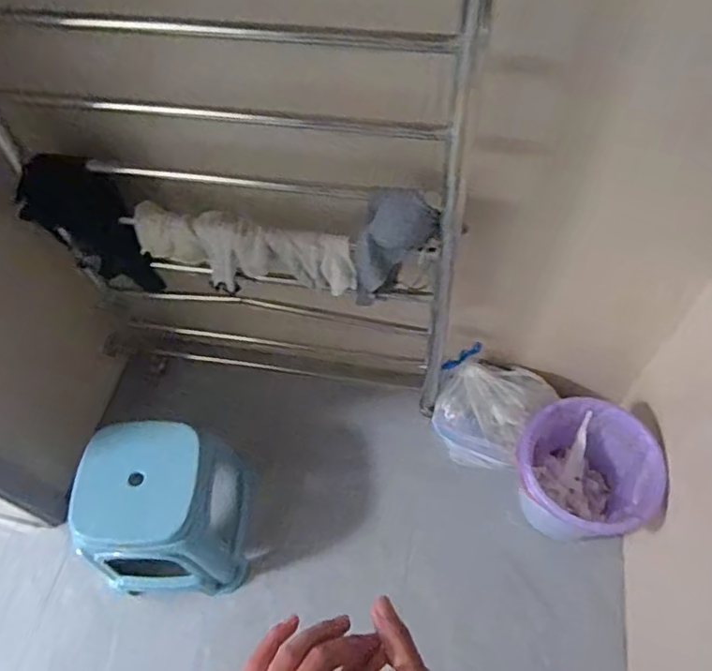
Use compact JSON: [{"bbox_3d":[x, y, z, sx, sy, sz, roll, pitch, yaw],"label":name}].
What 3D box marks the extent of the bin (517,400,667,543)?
[{"bbox_3d":[0.476,0.299,1.278,0.261,0.272,0.250,-1,59,2],"label":"bin"}]

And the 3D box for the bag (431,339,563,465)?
[{"bbox_3d":[0.313,0.176,1.395,0.245,0.171,0.227,19,62,14],"label":"bag"}]

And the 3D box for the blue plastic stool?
[{"bbox_3d":[-0.410,0.382,1.269,0.298,0.304,0.293,0,59,3],"label":"blue plastic stool"}]

